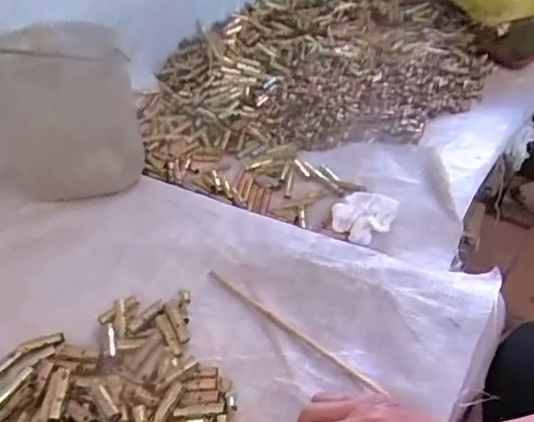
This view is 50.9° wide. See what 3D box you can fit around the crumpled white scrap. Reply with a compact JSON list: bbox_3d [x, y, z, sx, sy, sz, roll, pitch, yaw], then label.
[{"bbox_3d":[0.108,0.002,0.610,0.053,0.024,0.072,27,49,36],"label":"crumpled white scrap"}]

